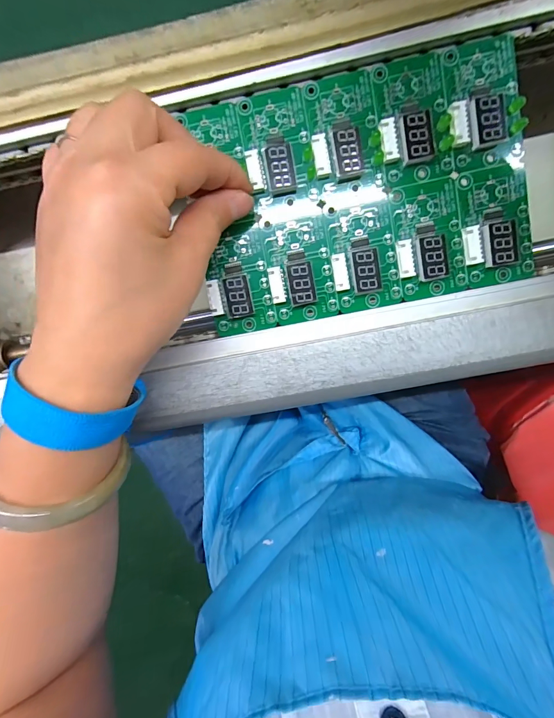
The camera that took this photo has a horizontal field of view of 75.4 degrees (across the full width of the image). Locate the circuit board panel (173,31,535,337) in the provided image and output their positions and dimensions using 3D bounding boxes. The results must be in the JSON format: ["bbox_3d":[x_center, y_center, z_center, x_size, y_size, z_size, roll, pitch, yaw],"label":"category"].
[{"bbox_3d":[0.044,-0.090,0.197,0.177,0.011,0.124,-10,99,4],"label":"circuit board panel"}]

